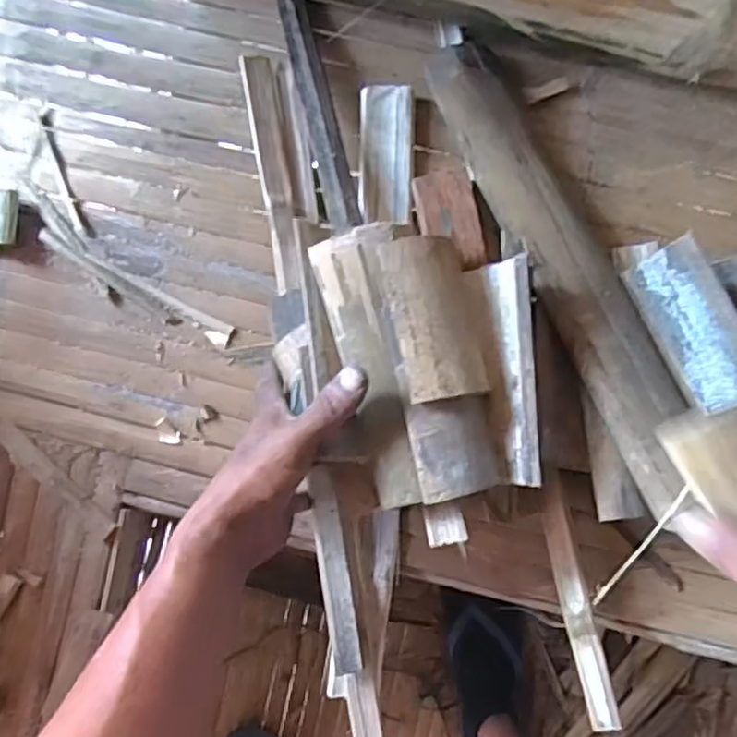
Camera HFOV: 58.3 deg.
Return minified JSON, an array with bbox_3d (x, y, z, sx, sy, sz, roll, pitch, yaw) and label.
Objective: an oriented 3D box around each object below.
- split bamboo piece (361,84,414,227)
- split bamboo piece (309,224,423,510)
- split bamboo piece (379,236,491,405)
[{"bbox_3d":[0.015,-0.168,0.518,0.041,0.006,0.108,0,89,2],"label":"split bamboo piece"},{"bbox_3d":[-0.002,-0.002,0.421,0.054,0.022,0.179,-10,83,2],"label":"split bamboo piece"},{"bbox_3d":[0.042,-0.032,0.420,0.061,0.019,0.104,-5,77,-21],"label":"split bamboo piece"}]

